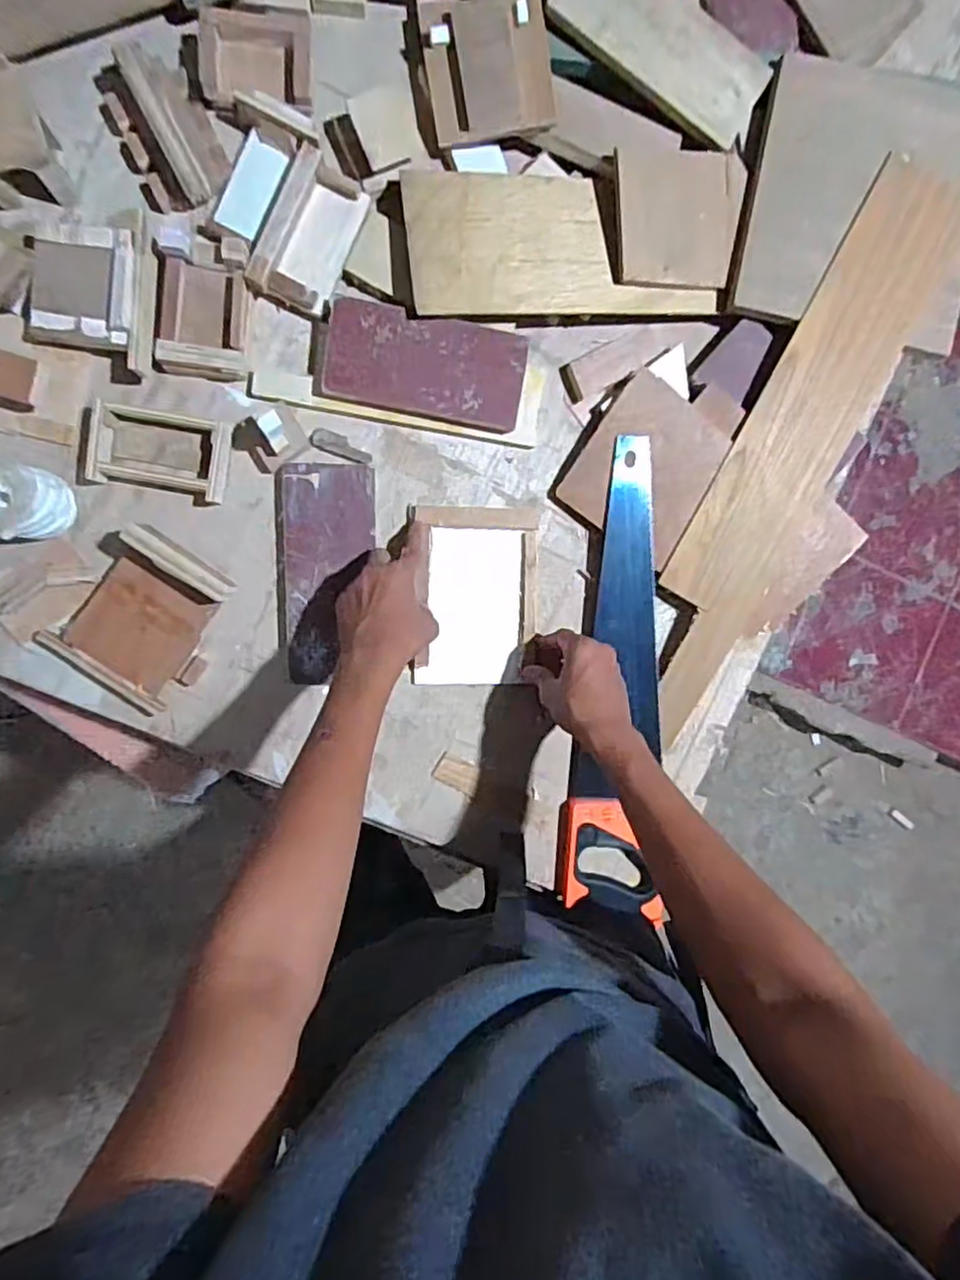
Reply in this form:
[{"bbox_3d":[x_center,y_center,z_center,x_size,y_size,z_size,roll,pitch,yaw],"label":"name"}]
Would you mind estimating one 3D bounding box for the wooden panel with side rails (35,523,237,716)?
[{"bbox_3d":[-0.327,-0.020,0.615,0.126,0.062,0.163,37,89,-8],"label":"wooden panel with side rails"}]

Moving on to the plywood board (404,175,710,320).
[{"bbox_3d":[0.080,-0.393,0.646,0.302,0.014,0.135,-5,89,-12],"label":"plywood board"}]

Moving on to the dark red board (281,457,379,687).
[{"bbox_3d":[-0.153,-0.066,0.656,0.091,0.020,0.216,1,94,-7],"label":"dark red board"}]

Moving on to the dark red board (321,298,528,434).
[{"bbox_3d":[-0.051,-0.268,0.634,0.190,0.022,0.089,10,91,-4],"label":"dark red board"}]

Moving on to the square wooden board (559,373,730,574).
[{"bbox_3d":[0.176,-0.179,0.678,0.133,0.010,0.154,33,99,-4],"label":"square wooden board"}]

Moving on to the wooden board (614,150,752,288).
[{"bbox_3d":[0.200,-0.421,0.647,0.133,0.009,0.122,-3,100,-15],"label":"wooden board"}]

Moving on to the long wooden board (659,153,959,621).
[{"bbox_3d":[0.352,-0.251,0.675,0.111,0.010,0.482,26,96,-4],"label":"long wooden board"}]

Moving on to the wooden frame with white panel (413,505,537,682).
[{"bbox_3d":[-0.001,-0.046,0.690,0.123,0.023,0.186,0,91,-3],"label":"wooden frame with white panel"}]

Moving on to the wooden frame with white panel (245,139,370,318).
[{"bbox_3d":[-0.162,-0.387,0.618,0.070,0.031,0.132,22,91,-8],"label":"wooden frame with white panel"}]

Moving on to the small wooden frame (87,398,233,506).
[{"bbox_3d":[-0.302,-0.178,0.620,0.122,0.034,0.074,9,93,-7],"label":"small wooden frame"}]

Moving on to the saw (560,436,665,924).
[{"bbox_3d":[0.157,0.045,0.695,0.098,0.033,0.497,3,93,-7],"label":"saw"}]

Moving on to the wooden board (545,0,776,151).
[{"bbox_3d":[0.177,-0.578,0.624,0.216,0.010,0.095,29,94,-9],"label":"wooden board"}]

